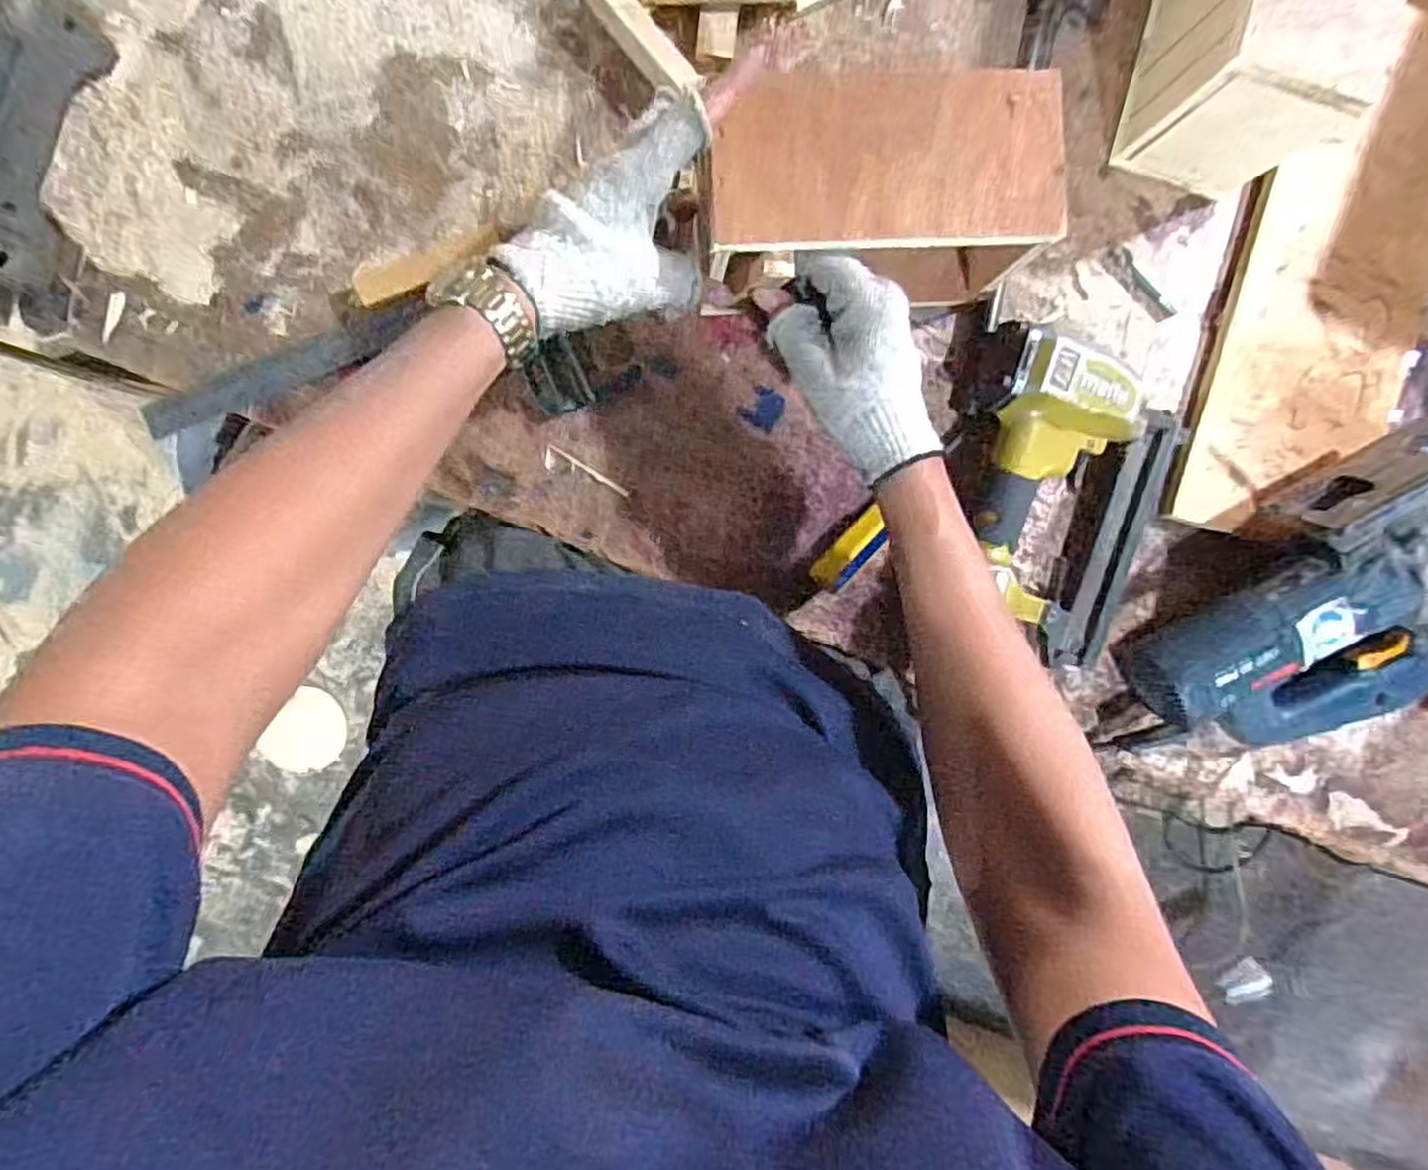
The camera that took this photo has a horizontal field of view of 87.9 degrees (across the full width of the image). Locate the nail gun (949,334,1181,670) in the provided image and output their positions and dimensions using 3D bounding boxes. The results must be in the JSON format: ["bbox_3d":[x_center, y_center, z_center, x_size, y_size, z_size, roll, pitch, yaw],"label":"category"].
[{"bbox_3d":[0.233,-0.057,0.499,0.170,0.053,0.180,25,91,-6],"label":"nail gun"}]

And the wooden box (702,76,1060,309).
[{"bbox_3d":[0.091,-0.227,0.451,0.192,0.118,0.098,-4,93,-5],"label":"wooden box"}]

